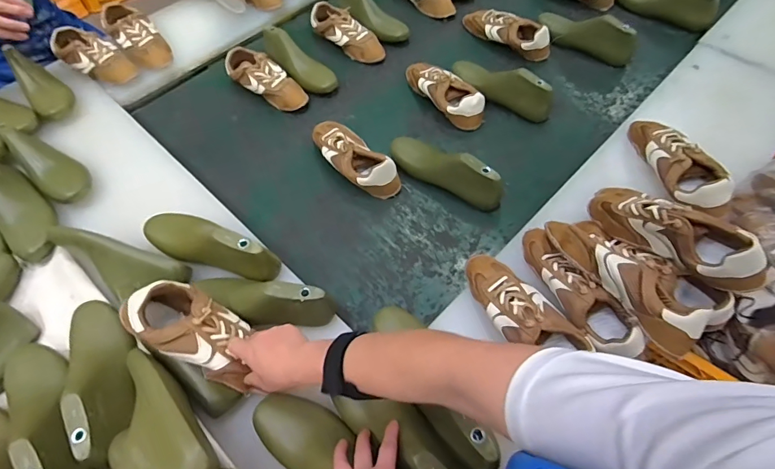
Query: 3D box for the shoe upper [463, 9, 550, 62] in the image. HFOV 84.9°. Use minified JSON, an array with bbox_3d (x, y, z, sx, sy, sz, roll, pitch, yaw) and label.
[{"bbox_3d":[0.292,-0.501,1.040,0.090,0.066,0.235,-38,65,-18],"label":"shoe upper"}]

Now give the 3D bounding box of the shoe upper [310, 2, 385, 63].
[{"bbox_3d":[-0.099,-0.497,1.042,0.215,0.062,0.068,39,68,22],"label":"shoe upper"}]

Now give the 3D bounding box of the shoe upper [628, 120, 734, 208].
[{"bbox_3d":[0.505,-0.136,0.733,0.083,0.074,0.222,-11,60,-4],"label":"shoe upper"}]

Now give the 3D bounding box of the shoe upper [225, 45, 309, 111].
[{"bbox_3d":[-0.274,-0.356,0.967,0.228,0.057,0.086,30,65,18],"label":"shoe upper"}]

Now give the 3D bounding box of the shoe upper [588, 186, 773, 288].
[{"bbox_3d":[0.405,-0.019,0.609,0.087,0.085,0.245,-34,45,-19],"label":"shoe upper"}]

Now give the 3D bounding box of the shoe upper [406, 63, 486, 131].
[{"bbox_3d":[0.116,-0.315,0.923,0.074,0.070,0.228,-32,63,-16],"label":"shoe upper"}]

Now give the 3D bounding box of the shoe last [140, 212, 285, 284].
[{"bbox_3d":[-0.285,0.013,0.681,0.235,0.093,0.075,14,60,21],"label":"shoe last"}]

